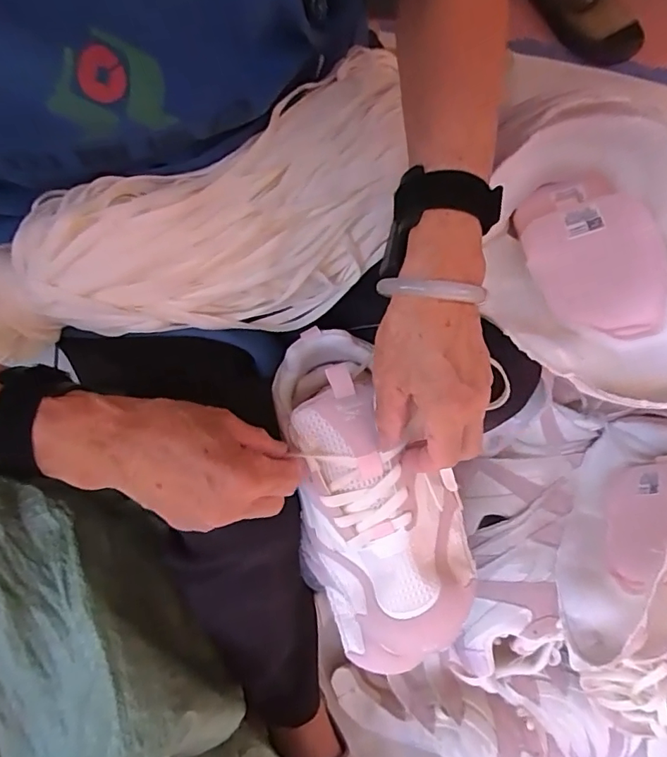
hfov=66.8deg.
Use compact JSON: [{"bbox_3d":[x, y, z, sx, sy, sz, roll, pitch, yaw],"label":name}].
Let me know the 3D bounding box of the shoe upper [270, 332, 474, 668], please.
[{"bbox_3d":[0.028,0.090,0.396,0.118,0.107,0.263,-18,88,-5],"label":"shoe upper"}]

